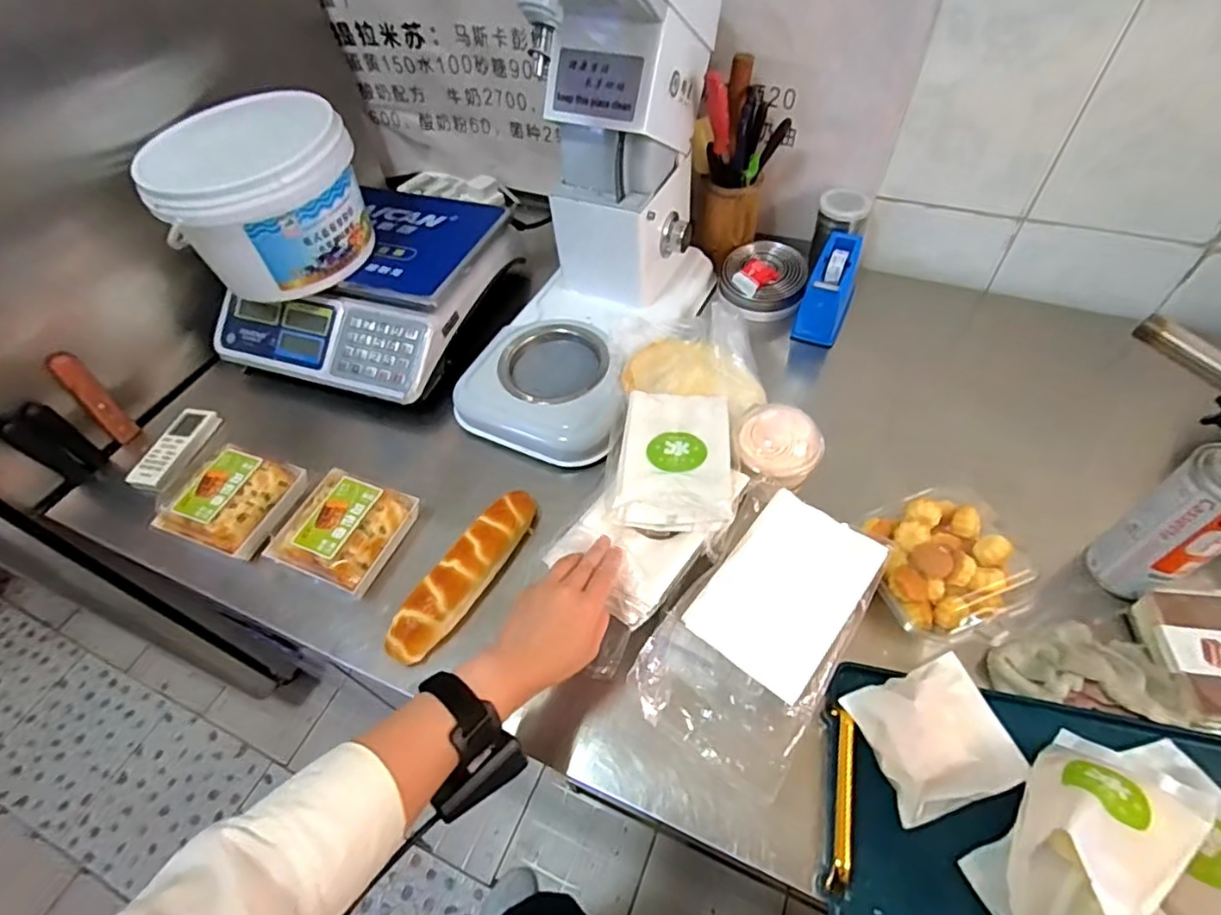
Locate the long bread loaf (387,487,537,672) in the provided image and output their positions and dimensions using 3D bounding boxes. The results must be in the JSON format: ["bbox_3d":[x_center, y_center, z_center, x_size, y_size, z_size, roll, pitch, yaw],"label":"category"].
[{"bbox_3d":[-0.150,0.117,0.616,0.047,0.035,0.203,27,59,22],"label":"long bread loaf"}]

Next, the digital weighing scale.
[{"bbox_3d":[-0.335,-0.254,0.844,0.316,0.078,0.339,18,56,17],"label":"digital weighing scale"}]

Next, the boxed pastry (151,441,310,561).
[{"bbox_3d":[-0.423,0.048,0.678,0.130,0.061,0.120,14,55,14],"label":"boxed pastry"}]

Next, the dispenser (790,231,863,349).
[{"bbox_3d":[0.300,-0.229,0.810,0.062,0.093,0.130,21,57,19],"label":"dispenser"}]

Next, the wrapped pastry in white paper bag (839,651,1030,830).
[{"bbox_3d":[0.266,0.227,0.487,0.114,0.034,0.099,-17,54,-9],"label":"wrapped pastry in white paper bag"}]

